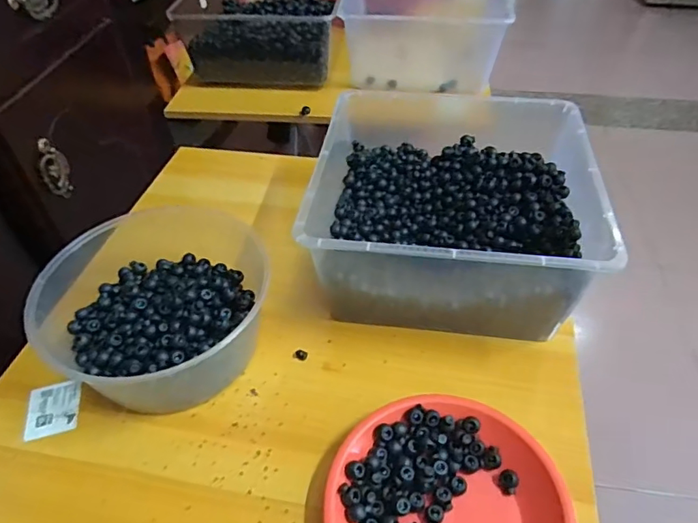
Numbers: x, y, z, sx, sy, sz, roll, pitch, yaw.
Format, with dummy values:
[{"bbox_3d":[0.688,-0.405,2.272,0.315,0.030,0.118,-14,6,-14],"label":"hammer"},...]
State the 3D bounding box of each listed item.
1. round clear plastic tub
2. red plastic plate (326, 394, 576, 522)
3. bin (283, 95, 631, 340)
[{"bbox_3d":[-0.222,0.039,0.565,0.245,0.105,0.264,-1,45,1],"label":"round clear plastic tub"},{"bbox_3d":[0.080,0.210,0.431,0.194,0.034,0.198,-16,47,-15],"label":"red plastic plate"},{"bbox_3d":[0.115,-0.064,0.596,0.293,0.128,0.276,5,46,6],"label":"bin"}]

